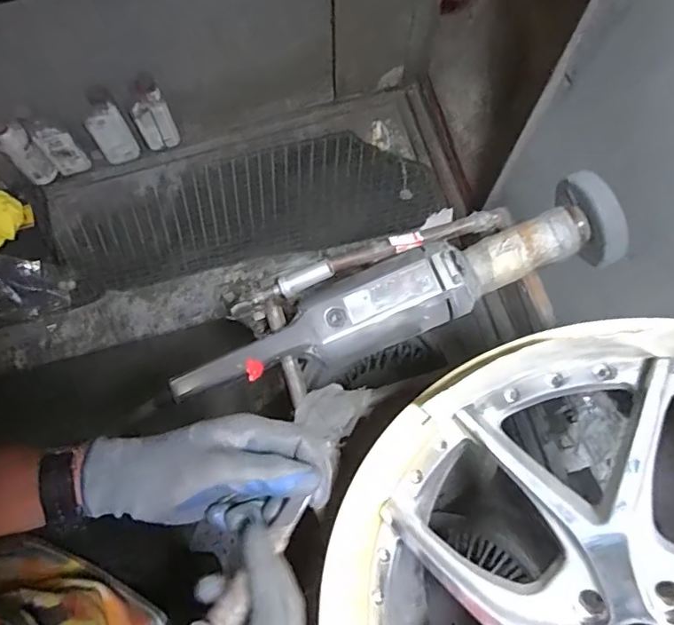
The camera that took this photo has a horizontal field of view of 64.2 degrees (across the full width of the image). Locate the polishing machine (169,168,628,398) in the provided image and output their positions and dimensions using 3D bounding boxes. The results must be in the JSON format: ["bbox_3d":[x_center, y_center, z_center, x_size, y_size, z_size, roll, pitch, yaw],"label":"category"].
[{"bbox_3d":[0.059,-0.011,0.618,0.548,0.087,0.105,-23,74,-7],"label":"polishing machine"}]

